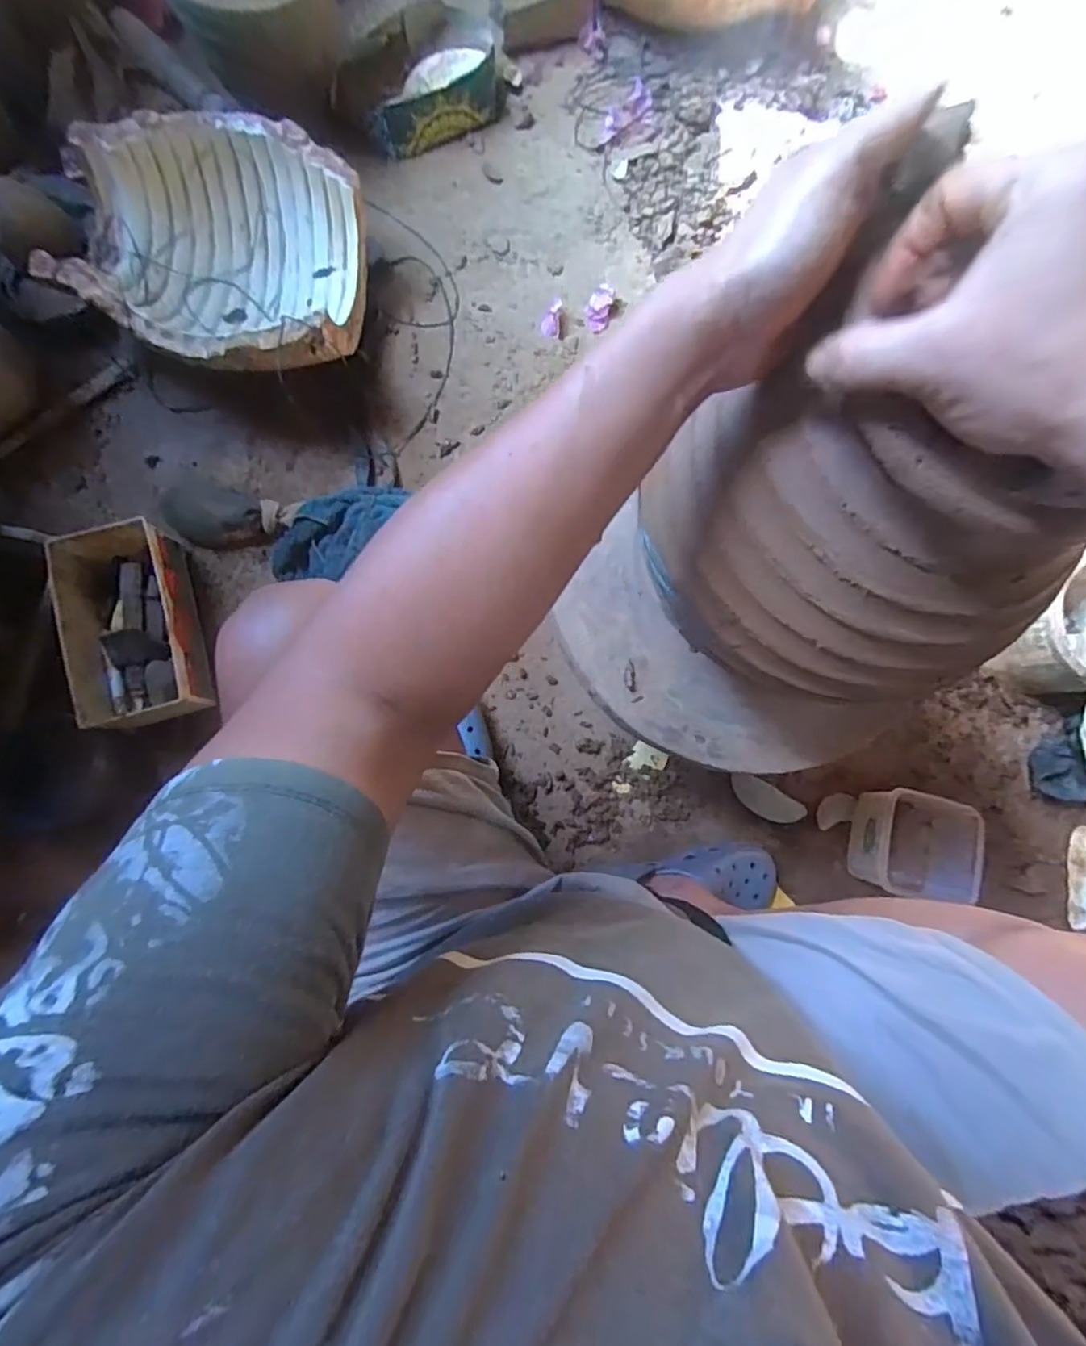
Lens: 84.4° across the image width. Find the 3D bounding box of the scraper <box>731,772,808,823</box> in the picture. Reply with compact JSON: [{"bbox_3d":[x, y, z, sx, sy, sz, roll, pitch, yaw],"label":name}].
[{"bbox_3d":[0.306,0.176,0.826,0.112,0.005,0.042,32,84,0],"label":"scraper"}]

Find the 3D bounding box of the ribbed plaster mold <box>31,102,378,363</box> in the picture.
[{"bbox_3d":[-0.417,-0.534,0.788,0.334,0.149,0.320,8,81,-3],"label":"ribbed plaster mold"}]

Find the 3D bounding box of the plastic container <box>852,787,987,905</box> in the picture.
[{"bbox_3d":[0.492,0.228,0.799,0.134,0.079,0.134,11,81,-2],"label":"plastic container"}]

